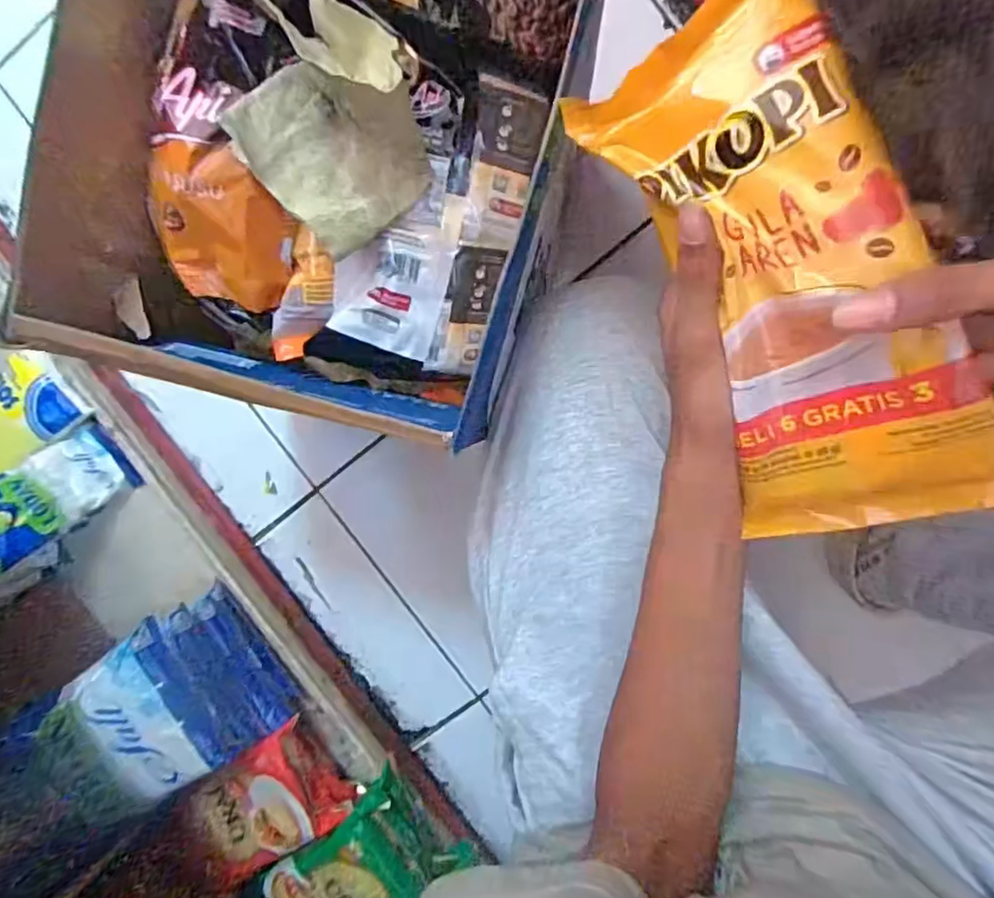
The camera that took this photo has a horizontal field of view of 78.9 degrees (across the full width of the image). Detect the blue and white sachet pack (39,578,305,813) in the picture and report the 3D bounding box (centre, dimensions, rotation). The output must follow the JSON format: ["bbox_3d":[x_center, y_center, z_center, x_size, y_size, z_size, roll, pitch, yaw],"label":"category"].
[{"bbox_3d":[-0.299,0.242,0.561,0.133,0.137,0.147,-39,90,7],"label":"blue and white sachet pack"}]

